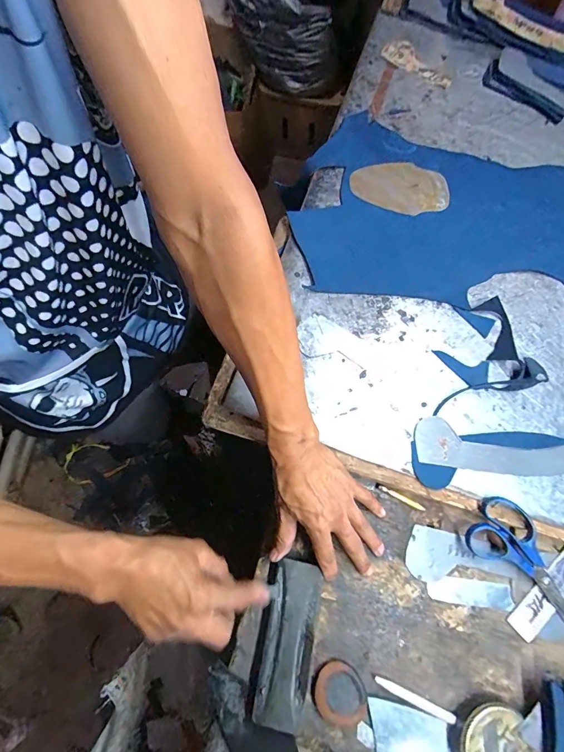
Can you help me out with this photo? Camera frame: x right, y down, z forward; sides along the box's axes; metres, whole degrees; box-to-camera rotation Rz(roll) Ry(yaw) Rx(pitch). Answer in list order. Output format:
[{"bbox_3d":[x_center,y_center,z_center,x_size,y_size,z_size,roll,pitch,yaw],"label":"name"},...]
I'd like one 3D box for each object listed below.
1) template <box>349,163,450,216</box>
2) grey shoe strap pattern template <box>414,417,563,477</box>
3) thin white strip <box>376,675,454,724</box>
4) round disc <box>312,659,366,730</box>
[{"bbox_3d":[0.177,-0.284,0.550,0.142,0.008,0.090,18,70,8],"label":"template"},{"bbox_3d":[0.262,0.092,0.442,0.208,0.006,0.054,11,68,-3],"label":"grey shoe strap pattern template"},{"bbox_3d":[0.138,0.336,0.382,0.086,0.004,0.010,24,71,10],"label":"thin white strip"},{"bbox_3d":[0.060,0.329,0.377,0.050,0.011,0.058,-37,72,-12],"label":"round disc"}]

